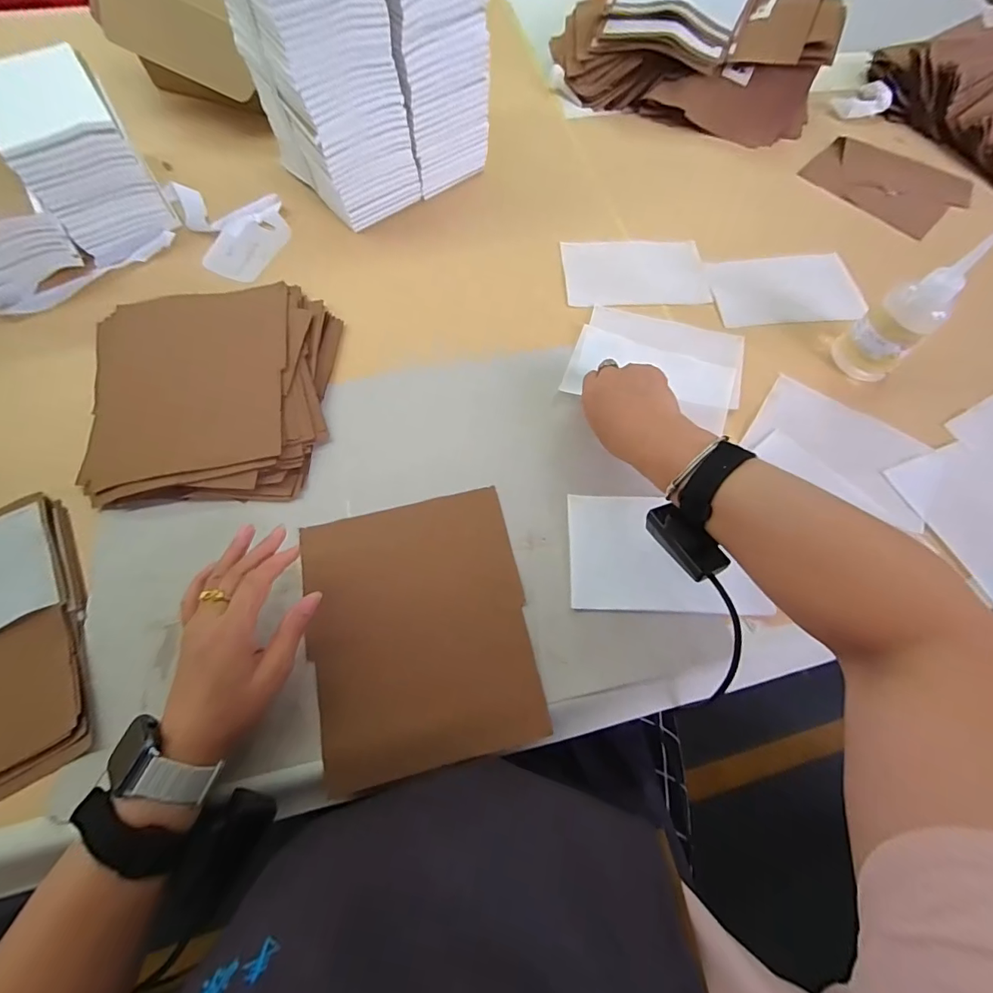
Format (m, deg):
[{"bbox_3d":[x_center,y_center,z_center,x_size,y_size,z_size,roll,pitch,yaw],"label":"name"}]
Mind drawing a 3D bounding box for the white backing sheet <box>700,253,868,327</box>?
[{"bbox_3d":[0.349,-0.254,0.555,0.162,0.007,0.110,-2,67,7],"label":"white backing sheet"}]

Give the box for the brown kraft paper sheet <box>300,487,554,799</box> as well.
[{"bbox_3d":[-0.067,0.109,0.390,0.181,0.011,0.221,-13,63,-3],"label":"brown kraft paper sheet"}]

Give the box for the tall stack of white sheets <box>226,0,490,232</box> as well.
[{"bbox_3d":[-0.143,-0.508,0.510,0.225,0.280,0.147,-34,73,-15],"label":"tall stack of white sheets"}]

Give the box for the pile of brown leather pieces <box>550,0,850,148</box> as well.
[{"bbox_3d":[0.285,-0.674,0.676,0.407,0.121,0.169,23,68,7],"label":"pile of brown leather pieces"}]

